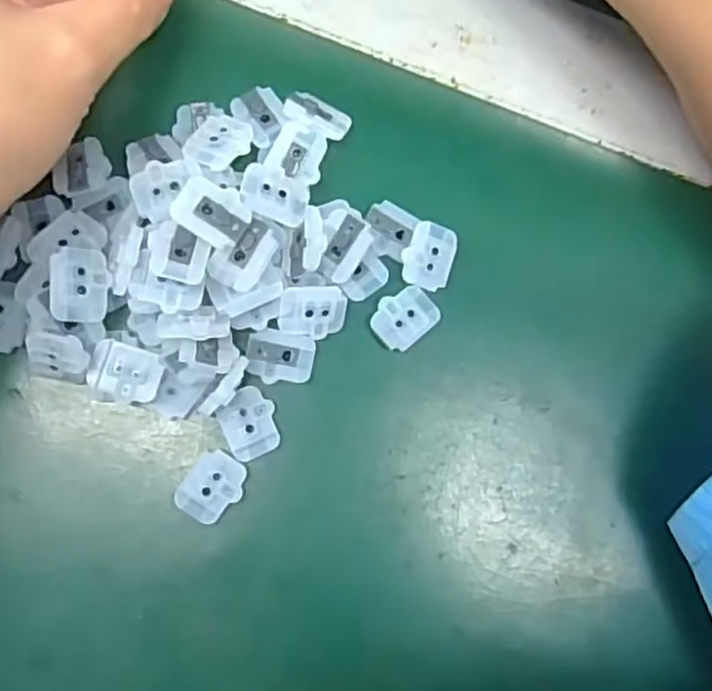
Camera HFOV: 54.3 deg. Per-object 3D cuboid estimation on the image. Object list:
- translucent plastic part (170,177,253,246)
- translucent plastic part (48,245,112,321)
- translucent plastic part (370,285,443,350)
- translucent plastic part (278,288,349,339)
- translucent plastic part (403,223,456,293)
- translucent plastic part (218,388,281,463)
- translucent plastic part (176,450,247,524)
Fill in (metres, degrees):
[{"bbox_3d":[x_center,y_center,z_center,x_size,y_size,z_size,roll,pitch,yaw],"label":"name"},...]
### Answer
[{"bbox_3d":[-0.042,-0.040,0.206,0.021,0.008,0.017,33,80,-2],"label":"translucent plastic part"},{"bbox_3d":[-0.081,-0.018,0.204,0.017,0.005,0.022,3,87,-36],"label":"translucent plastic part"},{"bbox_3d":[0.016,-0.010,0.227,0.022,0.004,0.017,-41,89,-10],"label":"translucent plastic part"},{"bbox_3d":[-0.013,-0.011,0.218,0.021,0.007,0.015,0,83,-7],"label":"translucent plastic part"},{"bbox_3d":[0.025,-0.030,0.229,0.017,0.004,0.021,21,81,-4],"label":"translucent plastic part"},{"bbox_3d":[-0.033,0.025,0.217,0.016,0.004,0.021,-22,86,-9],"label":"translucent plastic part"},{"bbox_3d":[-0.044,0.043,0.213,0.016,0.004,0.021,35,80,-1],"label":"translucent plastic part"}]

